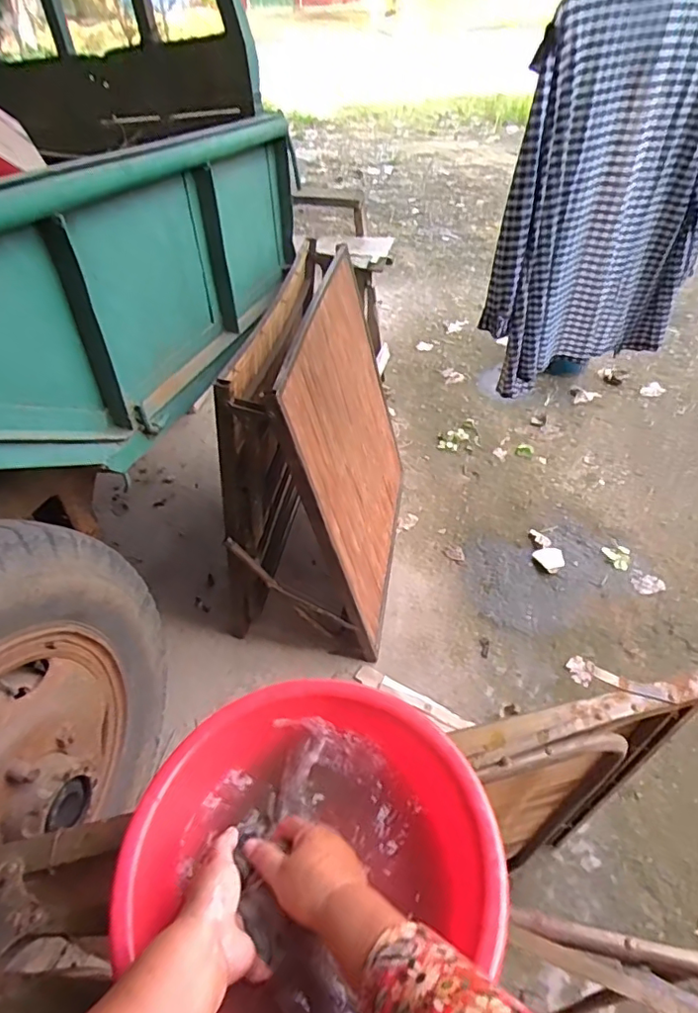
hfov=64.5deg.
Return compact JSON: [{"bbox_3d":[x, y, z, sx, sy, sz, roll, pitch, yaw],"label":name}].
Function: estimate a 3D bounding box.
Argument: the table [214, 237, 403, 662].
[{"bbox_3d":[-0.063,-0.175,1.715,0.434,0.941,0.923,7,47,11],"label":"table"}]

